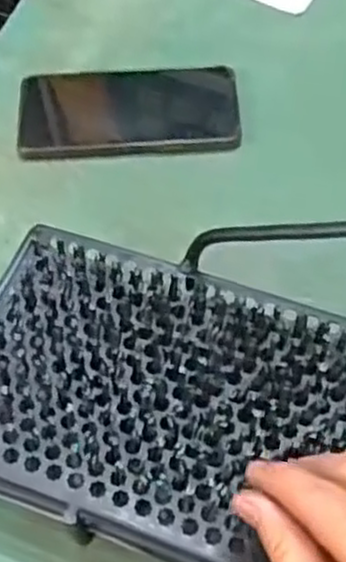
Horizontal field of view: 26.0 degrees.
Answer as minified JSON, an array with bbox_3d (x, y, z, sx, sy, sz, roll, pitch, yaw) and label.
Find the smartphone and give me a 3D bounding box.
[{"bbox_3d":[-0.033,-0.128,0.559,0.160,0.005,0.078,-2,61,-1],"label":"smartphone"}]

